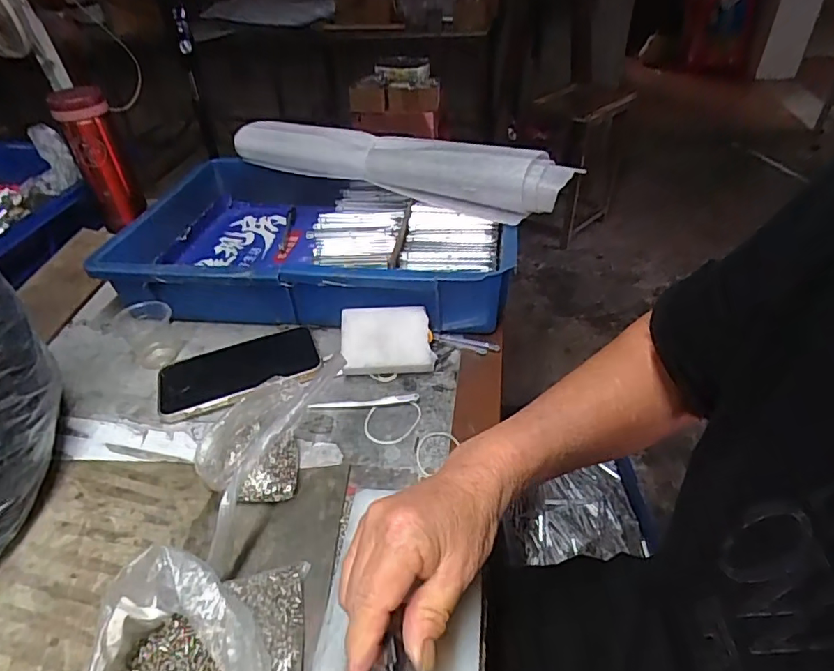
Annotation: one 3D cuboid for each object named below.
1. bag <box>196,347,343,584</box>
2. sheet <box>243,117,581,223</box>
[{"bbox_3d":[-0.120,0.080,0.381,0.092,0.087,0.137,21,44,31],"label":"bag"},{"bbox_3d":[-0.039,-0.198,0.611,0.436,0.059,0.055,19,44,25],"label":"sheet"}]

